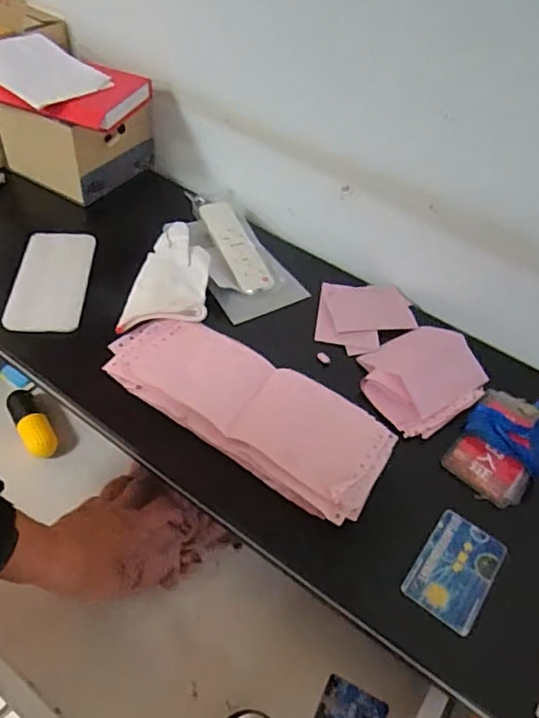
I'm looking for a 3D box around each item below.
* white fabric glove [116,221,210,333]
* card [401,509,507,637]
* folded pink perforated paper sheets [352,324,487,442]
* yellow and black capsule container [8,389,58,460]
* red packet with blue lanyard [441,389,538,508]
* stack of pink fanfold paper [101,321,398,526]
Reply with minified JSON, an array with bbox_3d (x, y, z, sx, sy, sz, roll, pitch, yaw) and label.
[{"bbox_3d":[-0.100,-0.090,0.596,0.076,0.020,0.165,9,49,1],"label":"white fabric glove"},{"bbox_3d":[0.146,0.164,0.436,0.056,0.004,0.083,32,55,20],"label":"card"},{"bbox_3d":[0.150,0.014,0.550,0.116,0.022,0.104,-25,57,-25],"label":"folded pink perforated paper sheets"},{"bbox_3d":[-0.261,0.067,0.607,0.033,0.026,0.087,-24,56,-24],"label":"yellow and black capsule container"},{"bbox_3d":[0.214,0.079,0.509,0.077,0.031,0.110,31,53,19],"label":"red packet with blue lanyard"},{"bbox_3d":[-0.025,0.040,0.504,0.268,0.028,0.111,28,52,16],"label":"stack of pink fanfold paper"}]

